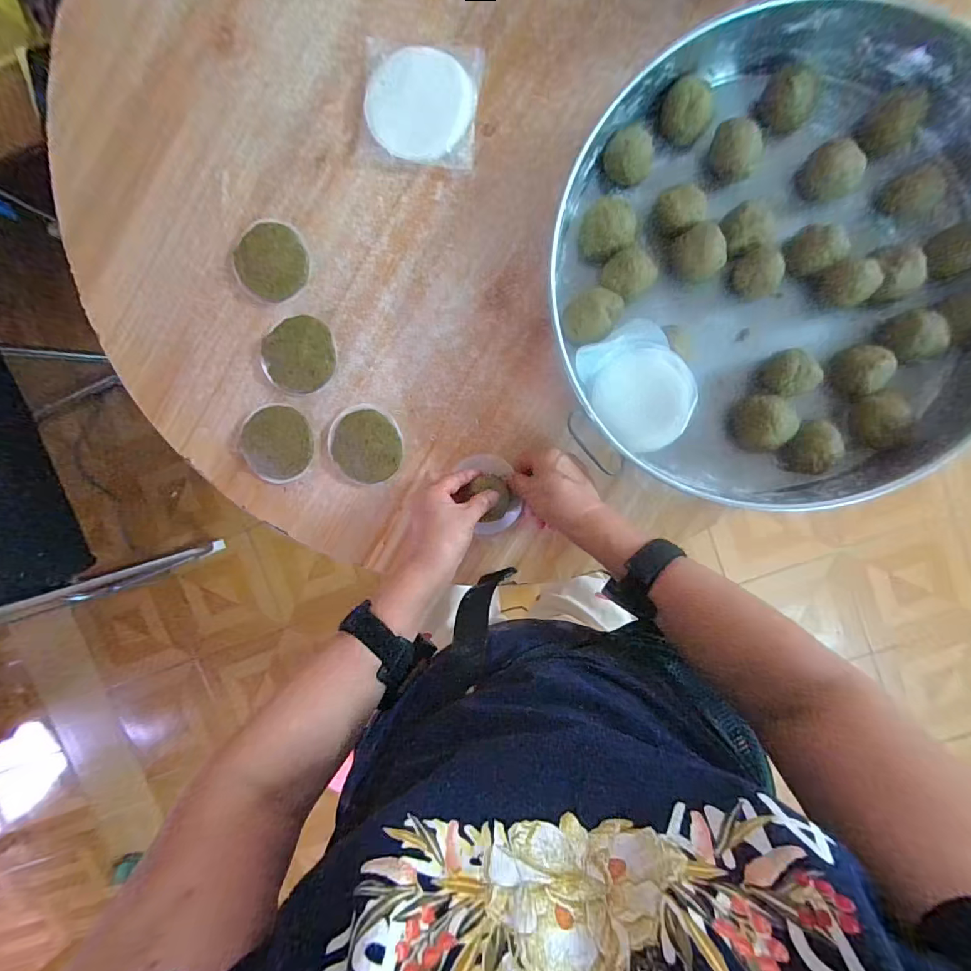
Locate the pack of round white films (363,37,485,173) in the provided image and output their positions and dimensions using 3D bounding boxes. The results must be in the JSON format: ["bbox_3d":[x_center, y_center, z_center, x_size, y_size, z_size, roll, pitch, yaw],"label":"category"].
[{"bbox_3d":[-0.067,-0.396,0.459,0.120,0.018,0.114,7,96,4],"label":"pack of round white films"}]

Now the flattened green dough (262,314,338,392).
[{"bbox_3d":[-0.208,-0.145,0.496,0.079,0.008,0.078,0,95,5],"label":"flattened green dough"}]

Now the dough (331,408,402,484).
[{"bbox_3d":[-0.134,-0.042,0.499,0.075,0.008,0.081,0,95,5],"label":"dough"}]

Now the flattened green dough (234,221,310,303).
[{"bbox_3d":[-0.234,-0.245,0.490,0.075,0.008,0.080,0,95,5],"label":"flattened green dough"}]

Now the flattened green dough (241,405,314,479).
[{"bbox_3d":[-0.239,-0.048,0.508,0.078,0.007,0.081,0,95,5],"label":"flattened green dough"}]

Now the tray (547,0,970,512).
[{"bbox_3d":[0.282,-0.200,0.420,0.413,0.069,0.420,0,95,5],"label":"tray"}]

